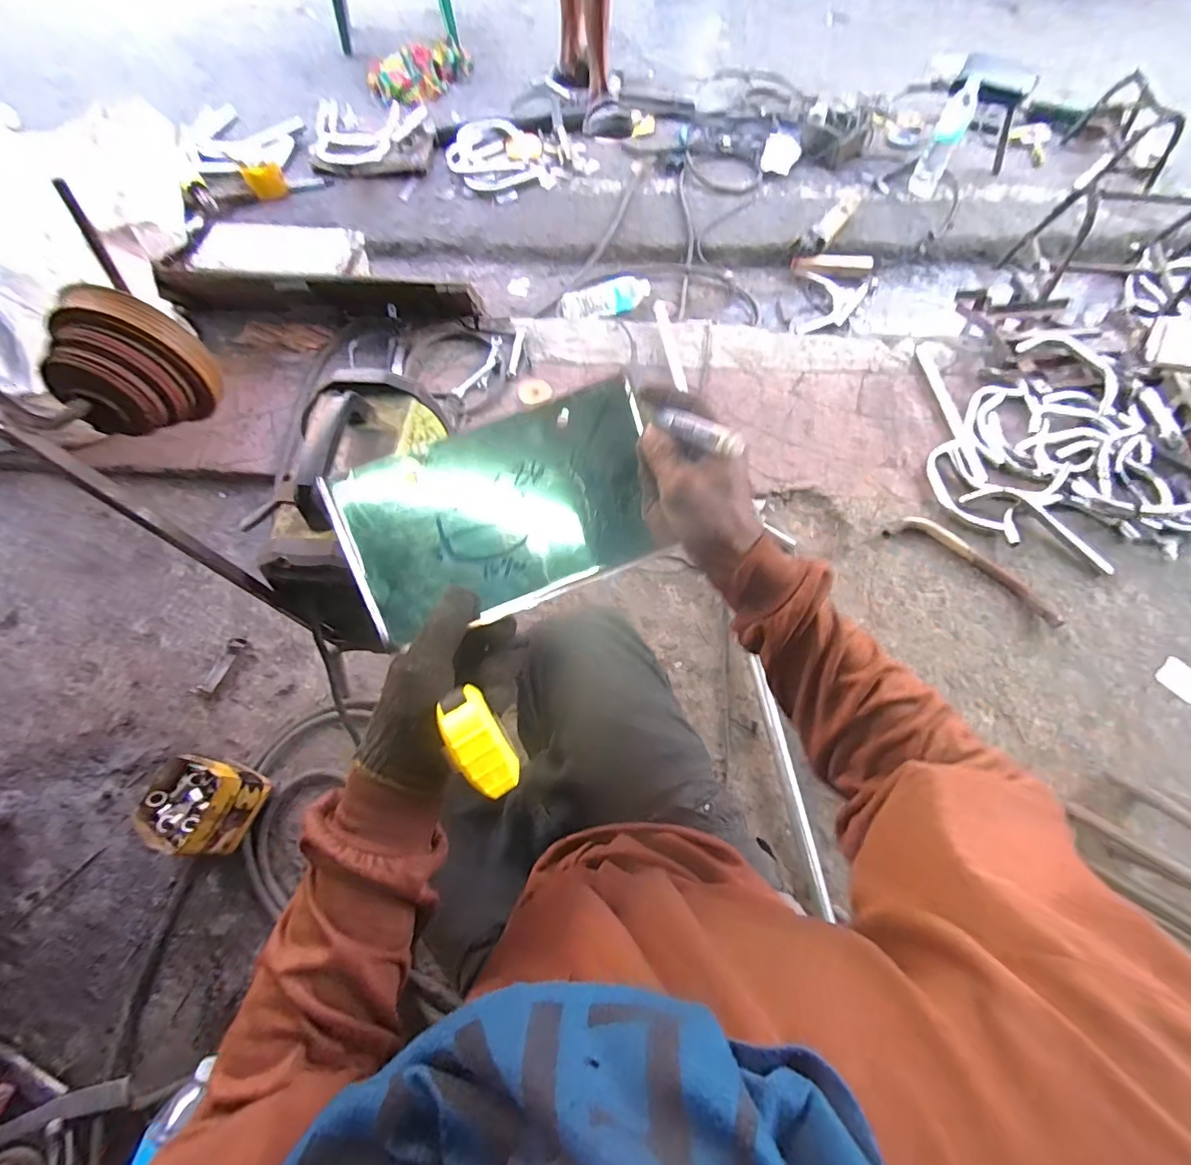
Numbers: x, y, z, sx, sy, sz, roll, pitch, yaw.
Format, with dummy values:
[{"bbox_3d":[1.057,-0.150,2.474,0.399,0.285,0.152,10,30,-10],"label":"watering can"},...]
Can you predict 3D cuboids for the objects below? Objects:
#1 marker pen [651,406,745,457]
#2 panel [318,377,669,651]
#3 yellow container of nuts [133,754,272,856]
[{"bbox_3d":[0.069,-0.105,0.347,0.017,0.012,0.083,-31,42,-13],"label":"marker pen"},{"bbox_3d":[-0.065,-0.053,0.380,0.228,0.011,0.130,-21,94,-7],"label":"panel"},{"bbox_3d":[-0.606,0.343,0.776,0.147,0.102,0.133,16,65,9],"label":"yellow container of nuts"}]

